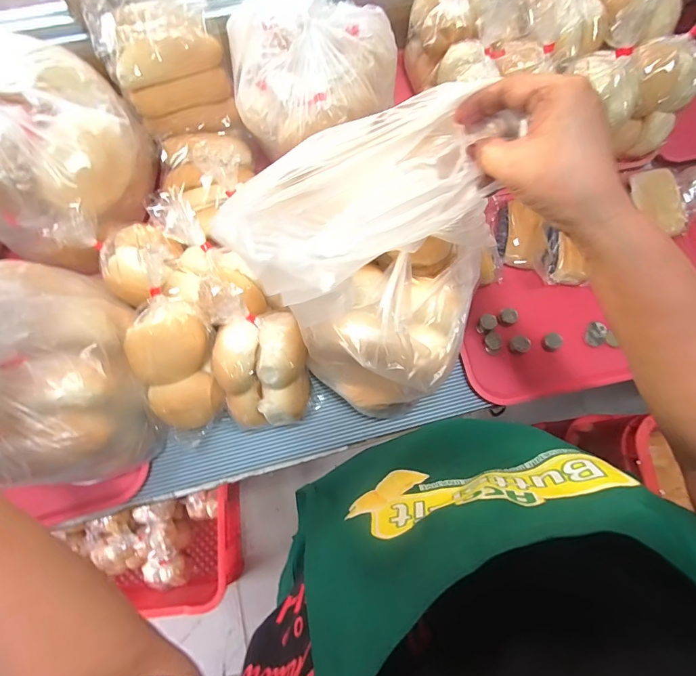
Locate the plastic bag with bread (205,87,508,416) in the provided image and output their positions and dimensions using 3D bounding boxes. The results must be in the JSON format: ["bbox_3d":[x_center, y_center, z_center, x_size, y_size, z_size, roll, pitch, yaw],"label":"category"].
[{"bbox_3d":[0.047,-0.055,0.357,0.197,0.223,0.177,-43,79,-11],"label":"plastic bag with bread"}]

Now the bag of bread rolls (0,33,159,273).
[{"bbox_3d":[-0.377,-0.229,0.487,0.204,0.128,0.246,-7,75,-3],"label":"bag of bread rolls"}]

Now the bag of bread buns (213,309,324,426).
[{"bbox_3d":[-0.094,0.046,0.459,0.100,0.134,0.105,-12,75,-4],"label":"bag of bread buns"}]

